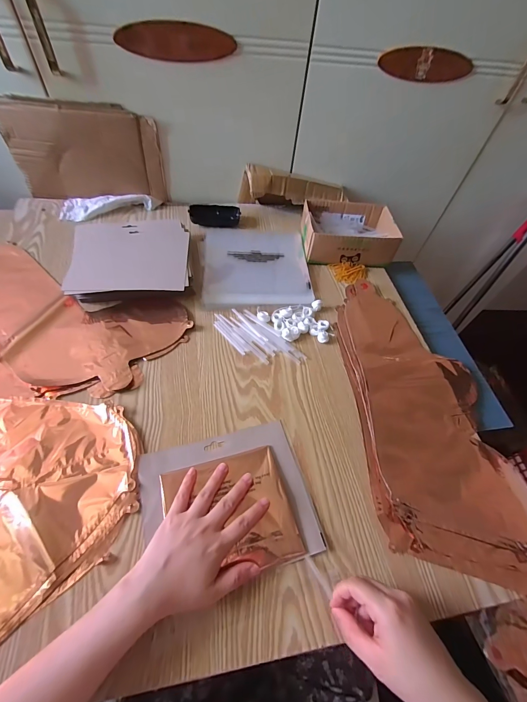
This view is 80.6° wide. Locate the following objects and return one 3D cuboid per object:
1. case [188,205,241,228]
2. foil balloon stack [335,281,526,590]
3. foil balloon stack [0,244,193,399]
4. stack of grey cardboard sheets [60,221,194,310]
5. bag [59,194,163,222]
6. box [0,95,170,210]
[{"bbox_3d":[-0.107,-0.300,0.688,0.108,0.028,0.047,-3,56,-8],"label":"case"},{"bbox_3d":[0.248,0.073,0.475,0.220,0.007,0.449,1,55,-5],"label":"foil balloon stack"},{"bbox_3d":[-0.361,-0.057,0.498,0.443,0.012,0.226,20,56,8],"label":"foil balloon stack"},{"bbox_3d":[-0.234,-0.166,0.561,0.194,0.041,0.186,-5,56,-10],"label":"stack of grey cardboard sheets"},{"bbox_3d":[-0.329,-0.314,0.667,0.198,0.023,0.072,-7,56,-11],"label":"bag"},{"bbox_3d":[-0.348,-0.391,0.621,0.275,0.171,0.027,0,55,-6],"label":"box"}]

